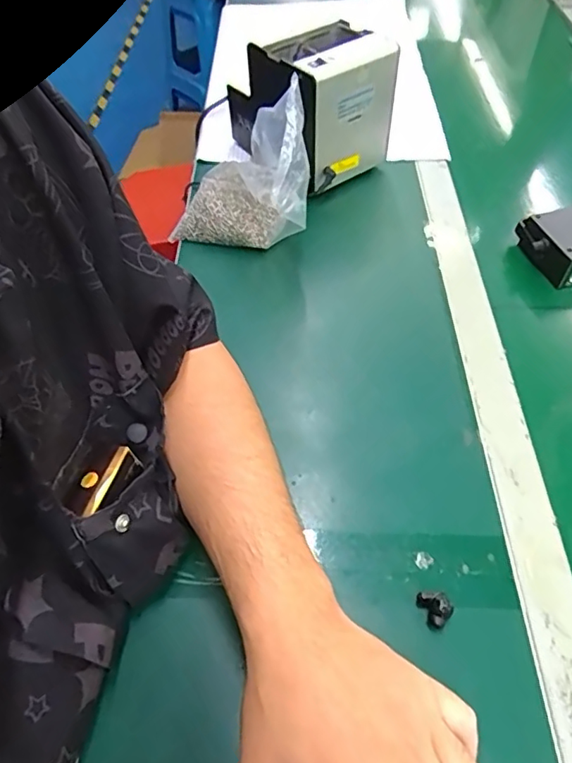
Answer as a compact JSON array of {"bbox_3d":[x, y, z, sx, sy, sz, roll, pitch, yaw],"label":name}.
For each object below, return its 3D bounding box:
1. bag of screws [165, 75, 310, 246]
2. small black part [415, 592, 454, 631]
[{"bbox_3d":[-0.049,-0.219,0.577,0.133,0.153,0.138,-3,53,-1],"label":"bag of screws"},{"bbox_3d":[0.103,0.158,0.375,0.019,0.012,0.025,-29,58,-19],"label":"small black part"}]

